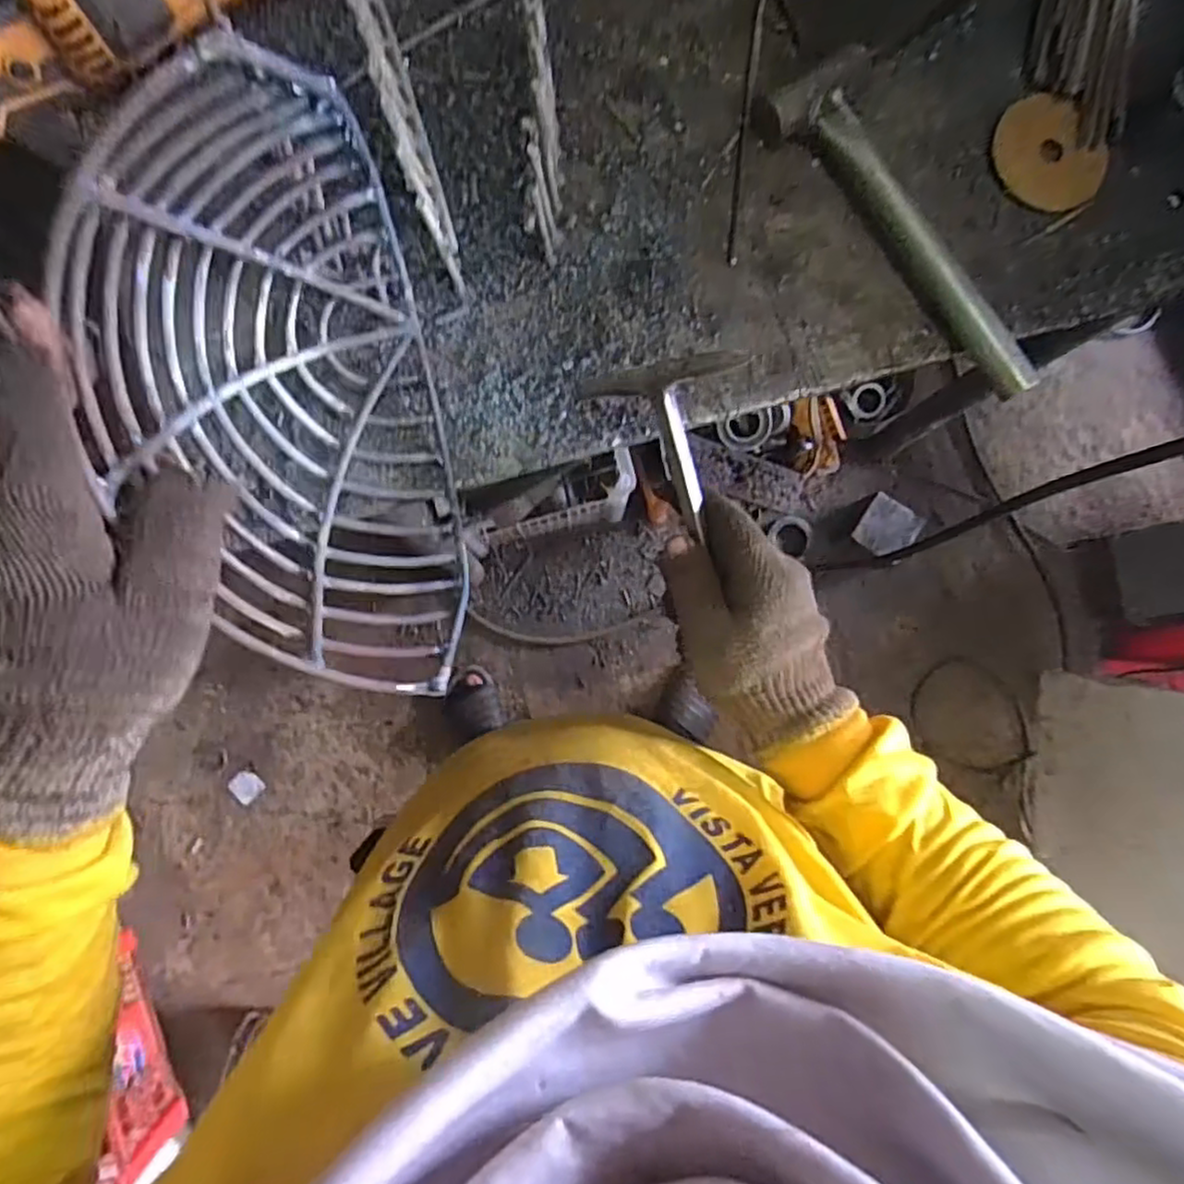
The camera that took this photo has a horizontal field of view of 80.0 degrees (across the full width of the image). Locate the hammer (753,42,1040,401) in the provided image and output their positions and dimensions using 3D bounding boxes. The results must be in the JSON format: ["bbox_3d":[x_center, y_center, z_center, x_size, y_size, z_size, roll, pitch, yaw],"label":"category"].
[{"bbox_3d":[0.197,-0.227,0.442,0.065,0.030,0.242,-32,88,-2],"label":"hammer"}]

